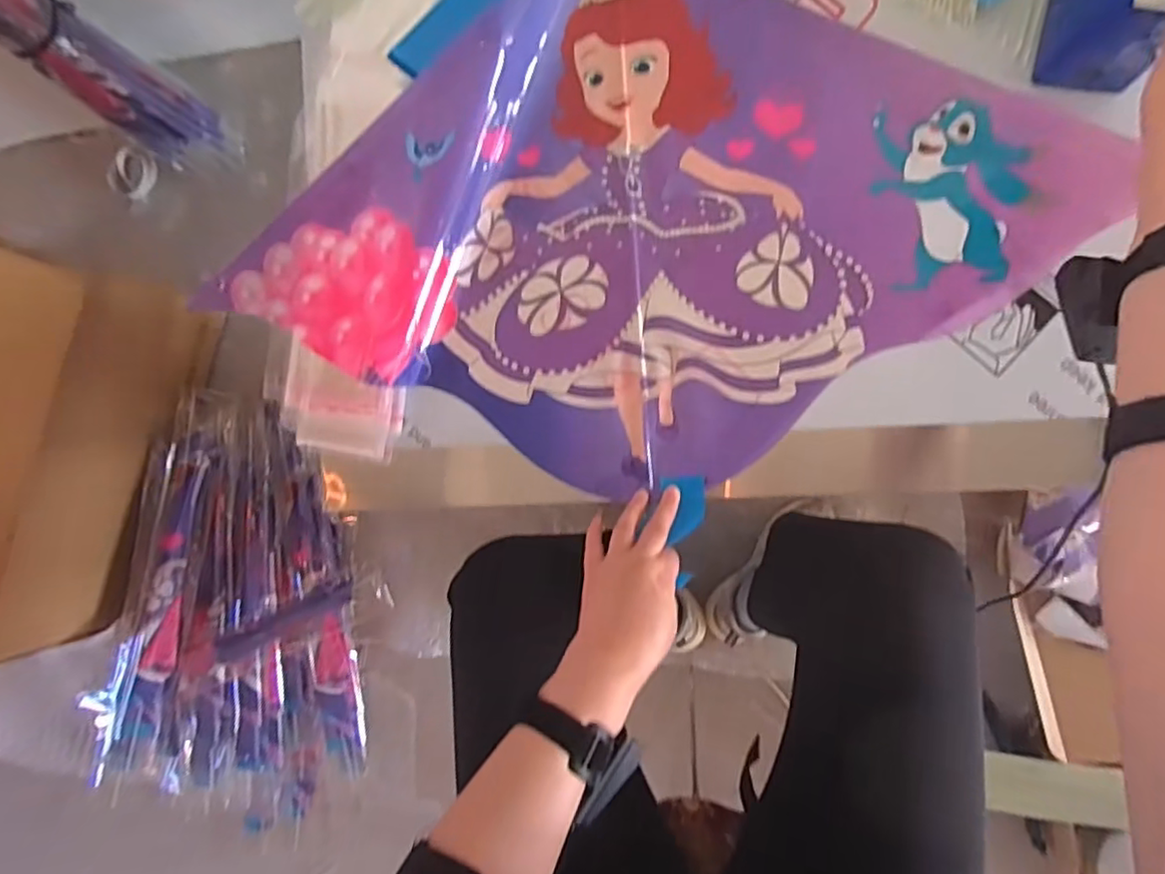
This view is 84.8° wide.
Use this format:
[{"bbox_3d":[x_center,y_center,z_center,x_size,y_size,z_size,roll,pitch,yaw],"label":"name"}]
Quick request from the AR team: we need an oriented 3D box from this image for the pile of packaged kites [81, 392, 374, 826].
[{"bbox_3d":[-0.620,0.310,1.079,0.489,0.089,0.745,-5,90,9],"label":"pile of packaged kites"}]

